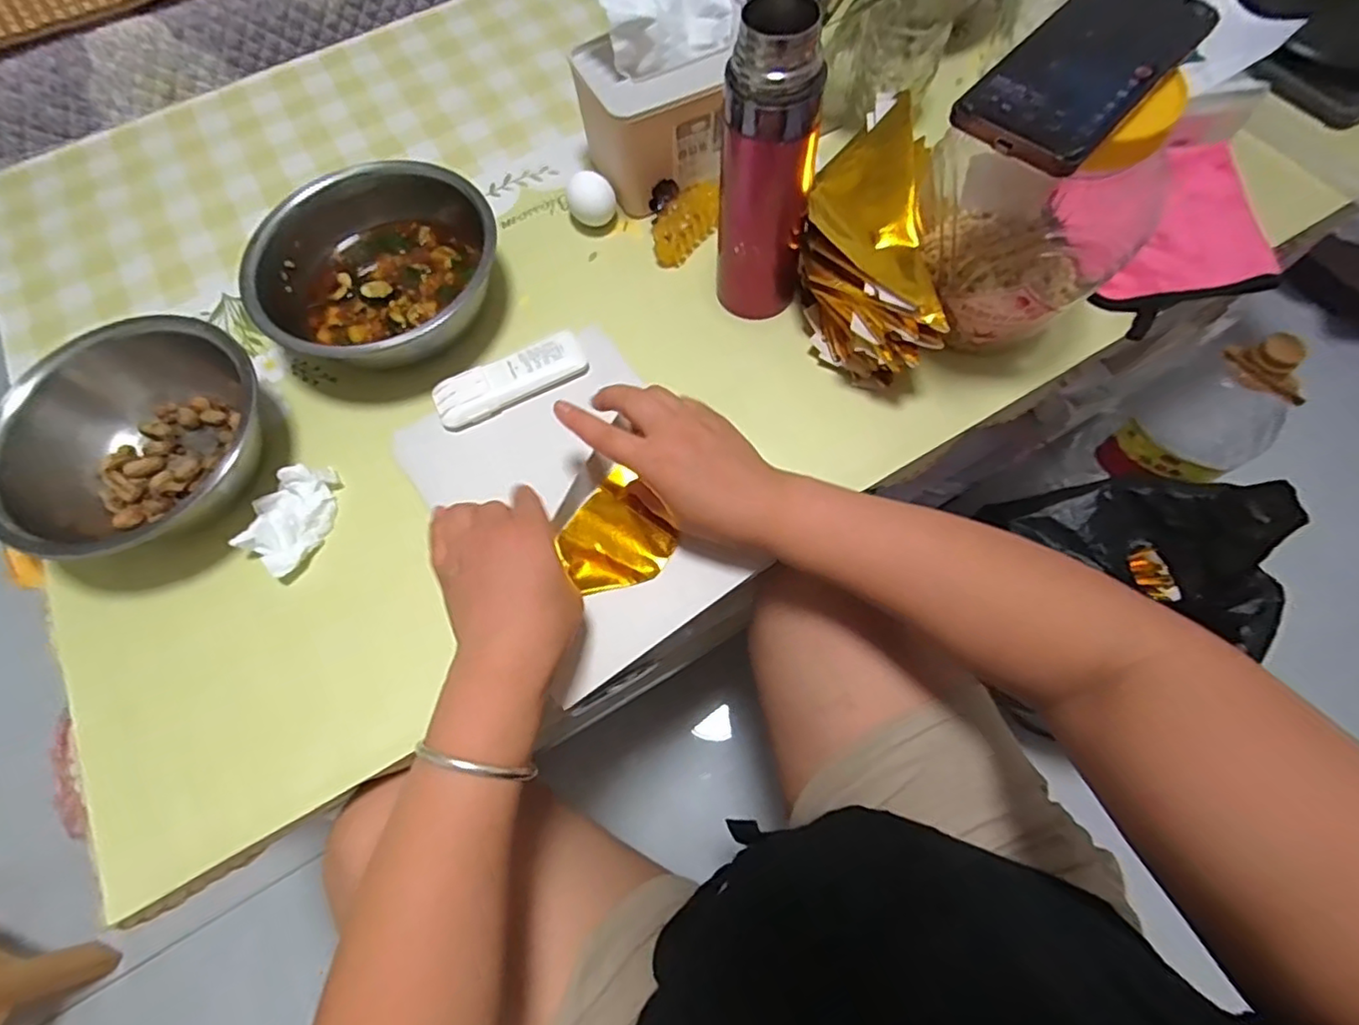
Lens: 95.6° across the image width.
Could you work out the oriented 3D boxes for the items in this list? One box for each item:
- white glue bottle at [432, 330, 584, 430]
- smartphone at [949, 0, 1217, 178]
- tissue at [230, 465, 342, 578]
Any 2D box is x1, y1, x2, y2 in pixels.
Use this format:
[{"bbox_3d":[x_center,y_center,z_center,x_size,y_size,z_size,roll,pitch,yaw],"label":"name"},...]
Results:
[{"bbox_3d":[-0.138,-0.110,0.505,0.124,0.017,0.041,-28,70,-9],"label":"white glue bottle"},{"bbox_3d":[0.228,-0.251,0.345,0.075,0.011,0.155,41,75,17],"label":"smartphone"},{"bbox_3d":[-0.295,0.005,0.464,0.052,0.026,0.084,3,68,4],"label":"tissue"}]

